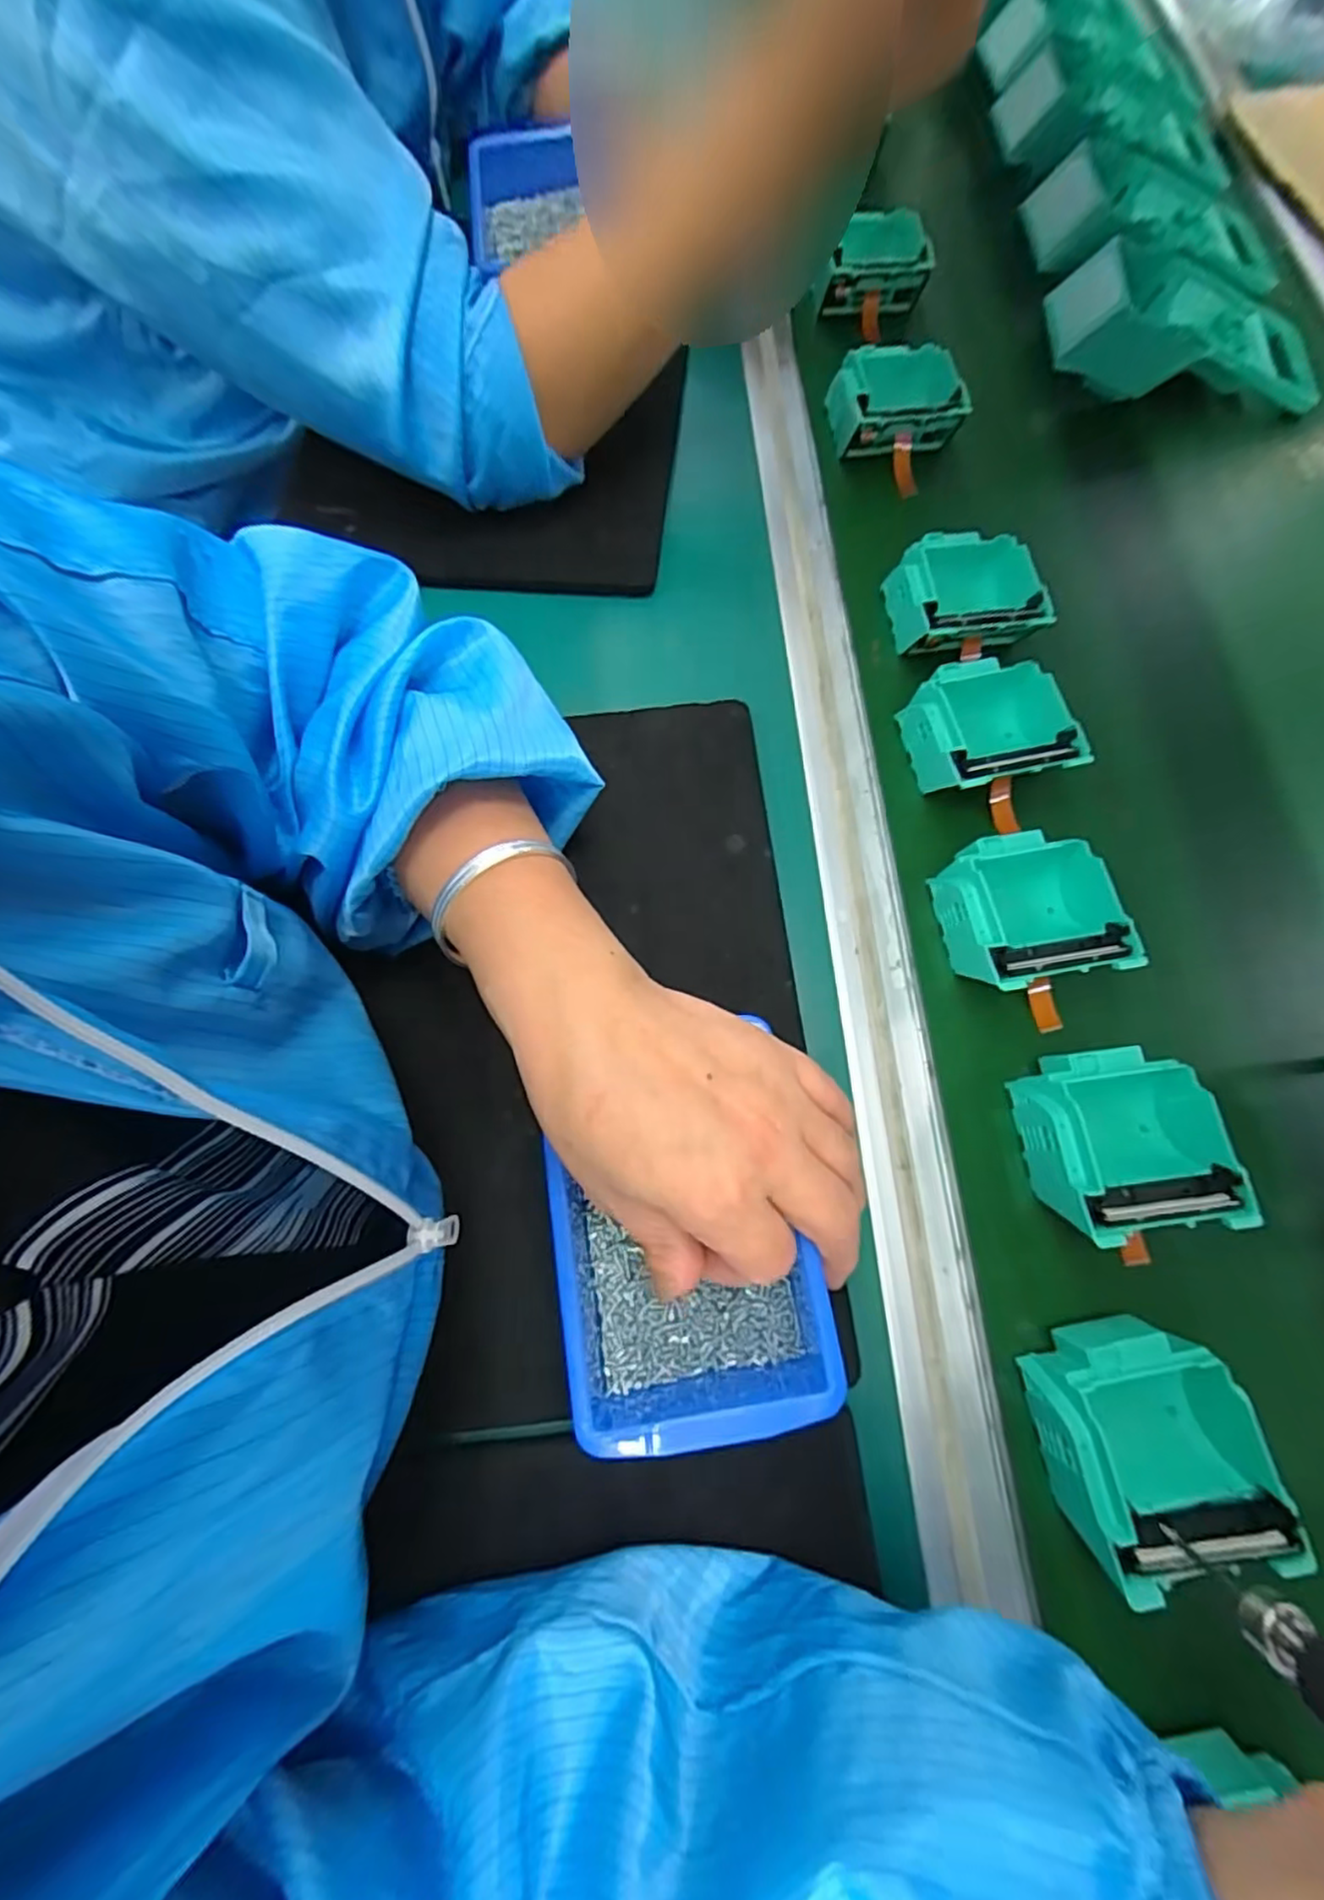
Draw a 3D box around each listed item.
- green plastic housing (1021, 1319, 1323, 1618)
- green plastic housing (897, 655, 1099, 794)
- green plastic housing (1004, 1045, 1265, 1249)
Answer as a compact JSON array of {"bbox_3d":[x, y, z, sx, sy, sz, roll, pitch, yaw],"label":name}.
[{"bbox_3d":[0.195,0.199,0.272,0.077,0.038,0.080,-10,73,-5],"label":"green plastic housing"},{"bbox_3d":[0.181,-0.120,0.376,0.079,0.036,0.086,-10,73,-5],"label":"green plastic housing"},{"bbox_3d":[0.210,0.086,0.310,0.082,0.038,0.080,-5,73,-3],"label":"green plastic housing"}]

